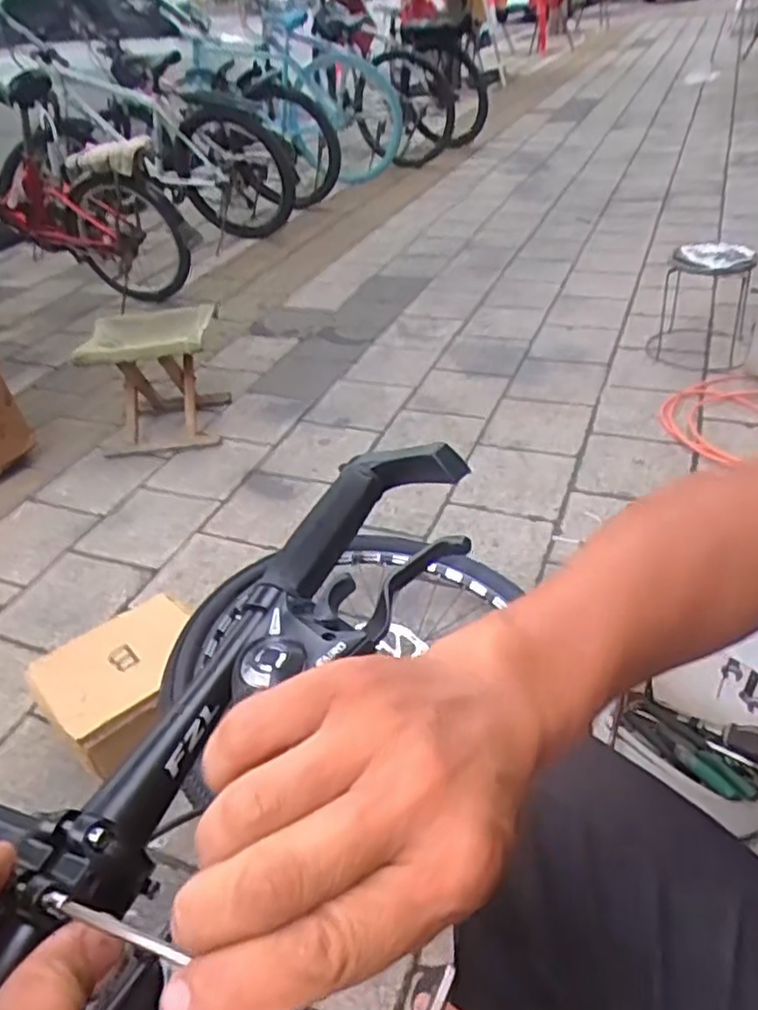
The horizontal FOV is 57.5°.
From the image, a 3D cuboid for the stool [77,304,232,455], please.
[{"bbox_3d":[-0.546,-0.306,1.731,0.292,0.326,0.223,-5,37,1],"label":"stool"}]

